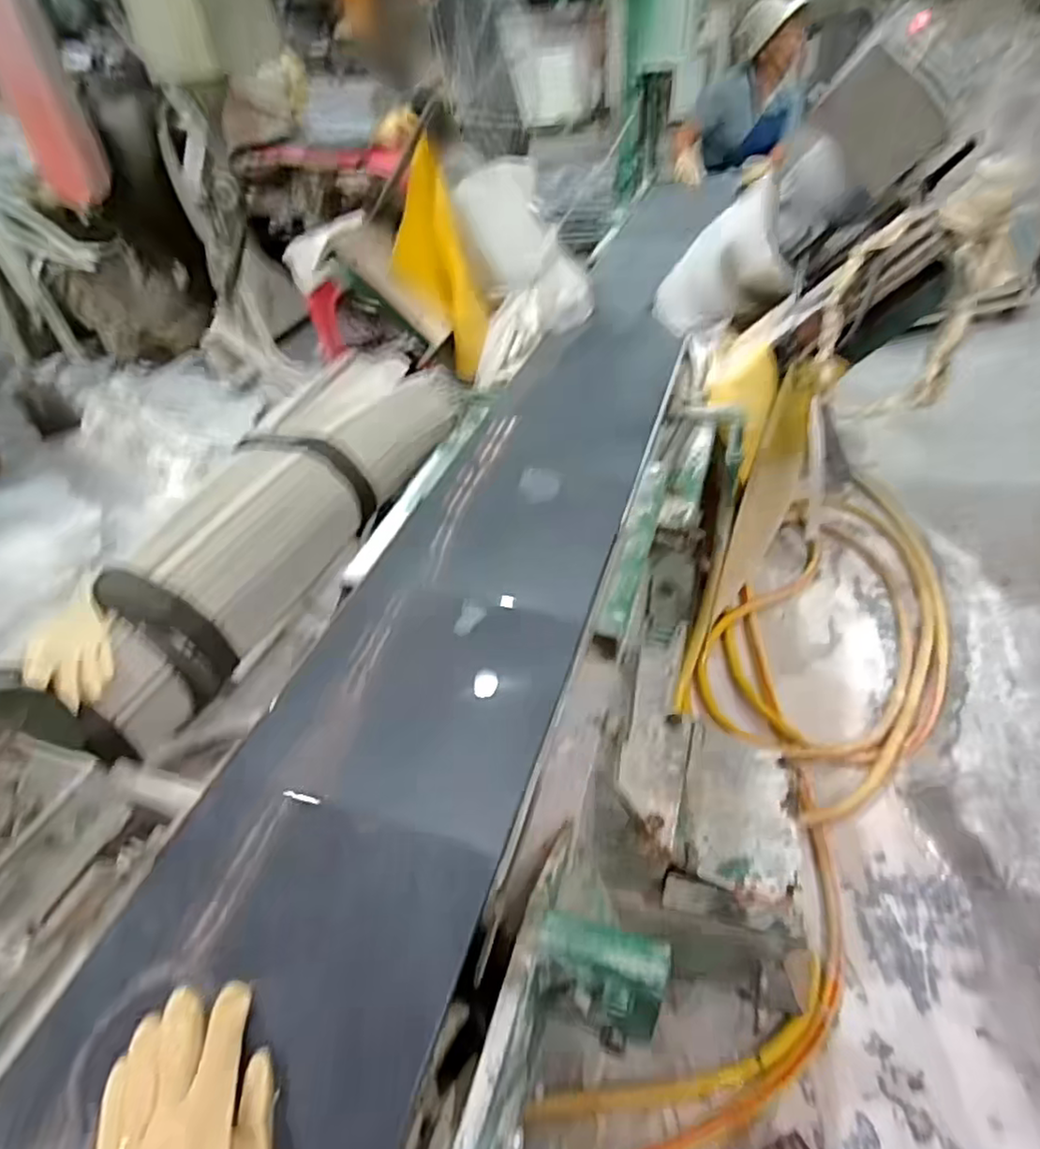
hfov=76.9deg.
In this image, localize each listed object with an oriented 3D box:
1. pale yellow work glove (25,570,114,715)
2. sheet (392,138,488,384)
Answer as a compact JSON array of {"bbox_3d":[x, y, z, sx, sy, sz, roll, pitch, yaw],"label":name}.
[{"bbox_3d":[-0.651,0.105,0.952,0.103,0.048,0.218,-19,45,-16],"label":"pale yellow work glove"},{"bbox_3d":[-0.187,-0.667,1.457,0.161,0.466,0.039,-10,26,19],"label":"sheet"}]

